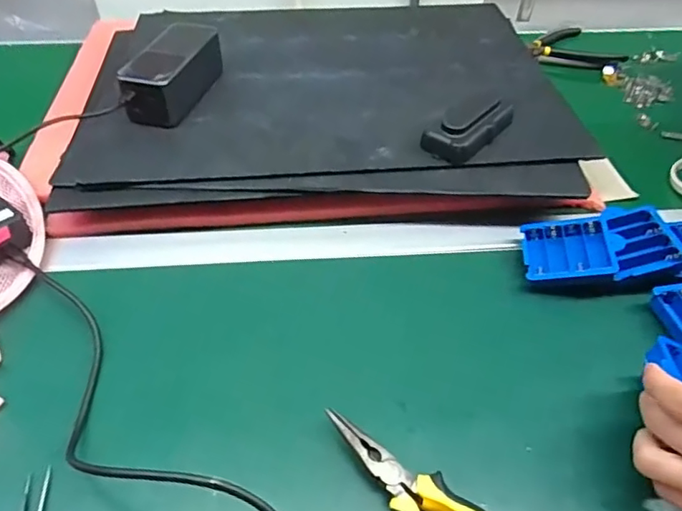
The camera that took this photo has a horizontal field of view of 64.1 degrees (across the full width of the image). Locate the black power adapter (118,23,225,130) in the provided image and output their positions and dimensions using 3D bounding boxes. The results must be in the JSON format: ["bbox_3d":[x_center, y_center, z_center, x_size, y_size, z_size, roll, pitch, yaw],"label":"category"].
[{"bbox_3d":[-0.172,-0.185,0.561,0.054,0.057,0.128,11,46,10],"label":"black power adapter"}]

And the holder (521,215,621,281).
[{"bbox_3d":[0.195,-0.003,0.467,0.073,0.018,0.068,-6,46,16],"label":"holder"}]

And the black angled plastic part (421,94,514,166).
[{"bbox_3d":[0.123,-0.131,0.522,0.048,0.028,0.098,30,52,26],"label":"black angled plastic part"}]

